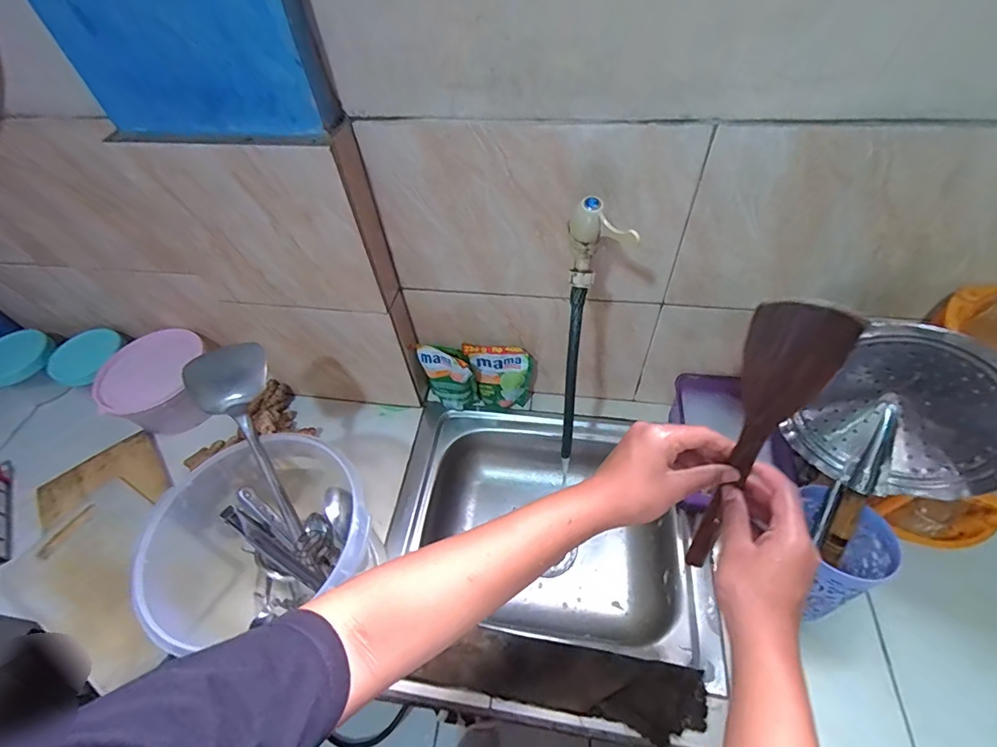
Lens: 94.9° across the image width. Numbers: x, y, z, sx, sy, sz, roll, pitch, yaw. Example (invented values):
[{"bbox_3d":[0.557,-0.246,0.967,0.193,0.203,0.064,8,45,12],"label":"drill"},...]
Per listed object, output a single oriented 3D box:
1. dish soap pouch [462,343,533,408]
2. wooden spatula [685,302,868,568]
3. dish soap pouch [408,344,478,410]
[{"bbox_3d":[0.004,0.009,0.817,0.110,0.147,0.036,-3,52,2],"label":"dish soap pouch"},{"bbox_3d":[0.229,0.066,0.422,0.063,0.293,0.019,10,40,12],"label":"wooden spatula"},{"bbox_3d":[-0.091,0.003,0.829,0.102,0.141,0.049,19,56,18],"label":"dish soap pouch"}]

